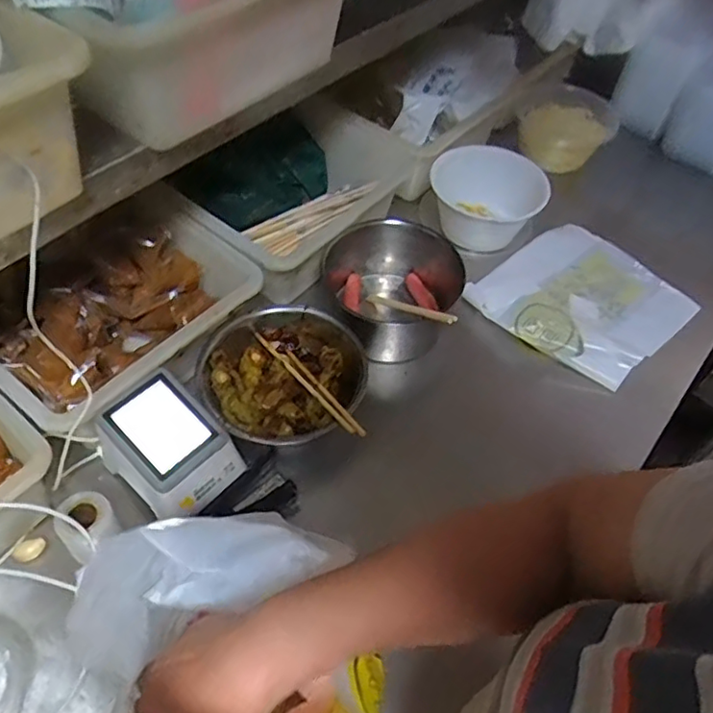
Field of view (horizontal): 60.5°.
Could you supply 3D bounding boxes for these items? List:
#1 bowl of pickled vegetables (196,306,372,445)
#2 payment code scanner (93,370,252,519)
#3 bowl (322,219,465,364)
[{"bbox_3d":[-0.084,0.029,0.700,0.169,0.068,0.178,2,53,-3],"label":"bowl of pickled vegetables"},{"bbox_3d":[-0.183,0.090,0.607,0.118,0.075,0.098,33,57,19],"label":"payment code scanner"},{"bbox_3d":[0.038,-0.084,0.783,0.159,0.118,0.150,2,53,-3],"label":"bowl"}]

